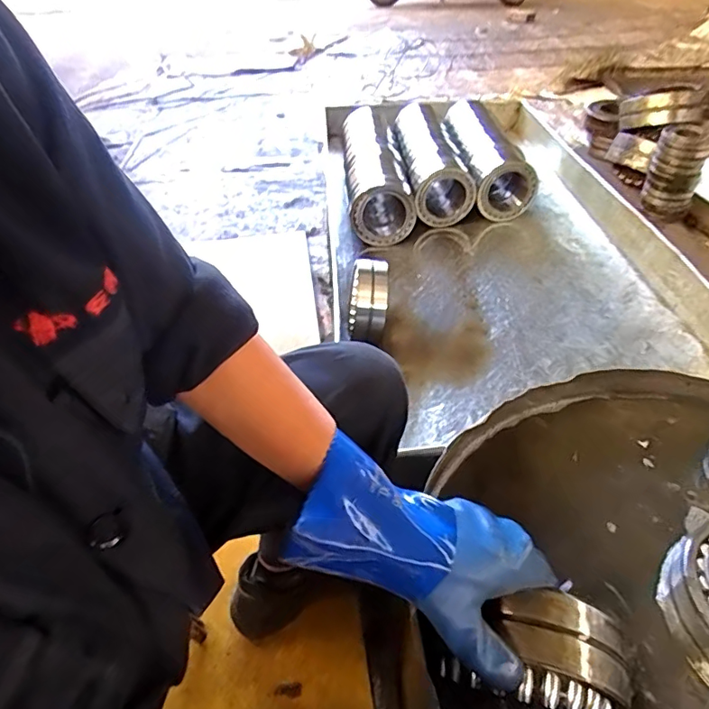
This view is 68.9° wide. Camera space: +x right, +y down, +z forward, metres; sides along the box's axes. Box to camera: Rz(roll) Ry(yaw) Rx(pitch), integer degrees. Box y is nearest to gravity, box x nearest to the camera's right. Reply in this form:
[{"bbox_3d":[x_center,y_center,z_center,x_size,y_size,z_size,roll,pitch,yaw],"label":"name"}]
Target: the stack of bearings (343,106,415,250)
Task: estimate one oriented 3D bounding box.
[{"bbox_3d":[0.048,-0.513,1.453,0.159,0.162,0.512,-5,42,-4],"label":"stack of bearings"}]

